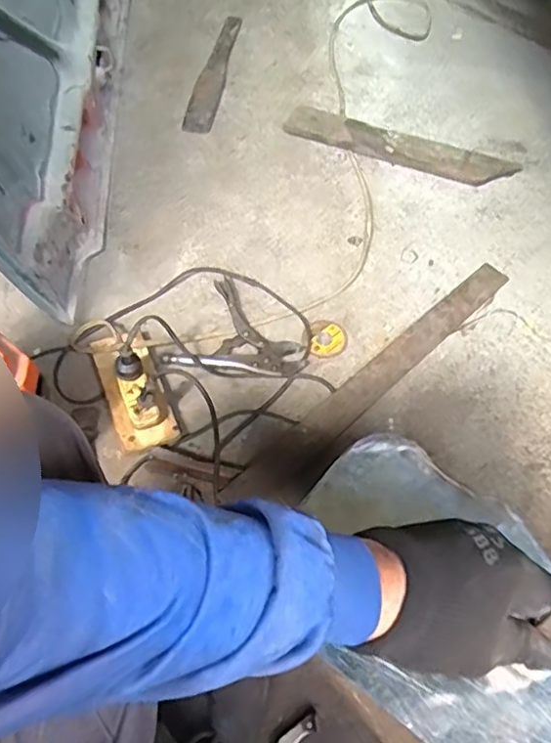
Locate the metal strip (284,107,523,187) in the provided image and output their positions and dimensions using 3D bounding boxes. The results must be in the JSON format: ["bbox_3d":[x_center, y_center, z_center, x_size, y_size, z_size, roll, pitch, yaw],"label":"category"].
[{"bbox_3d":[0.238,-0.436,1.141,0.437,0.031,0.076,16,60,9],"label":"metal strip"}]

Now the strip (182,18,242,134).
[{"bbox_3d":[-0.133,-0.653,1.290,0.060,0.013,0.402,15,60,-8],"label":"strip"}]

